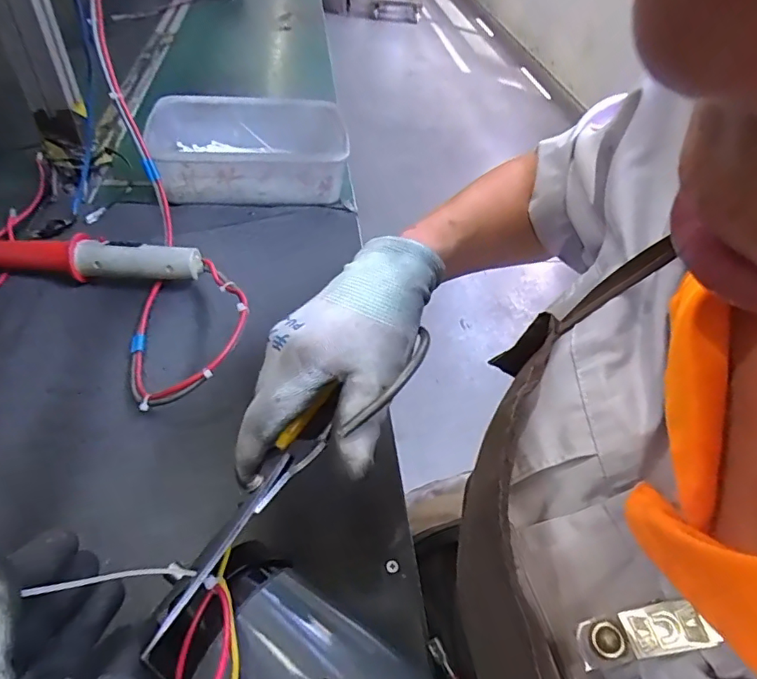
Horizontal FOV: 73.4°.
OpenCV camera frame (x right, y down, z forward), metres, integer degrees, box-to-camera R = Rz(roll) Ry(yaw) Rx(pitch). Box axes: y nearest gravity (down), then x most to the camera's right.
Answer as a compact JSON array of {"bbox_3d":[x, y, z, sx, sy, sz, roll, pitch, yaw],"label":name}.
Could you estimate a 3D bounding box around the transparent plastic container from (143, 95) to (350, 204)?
[{"bbox_3d":[-0.159,-0.231,0.625,0.234,0.069,0.175,-3,47,-10],"label":"transparent plastic container"}]

